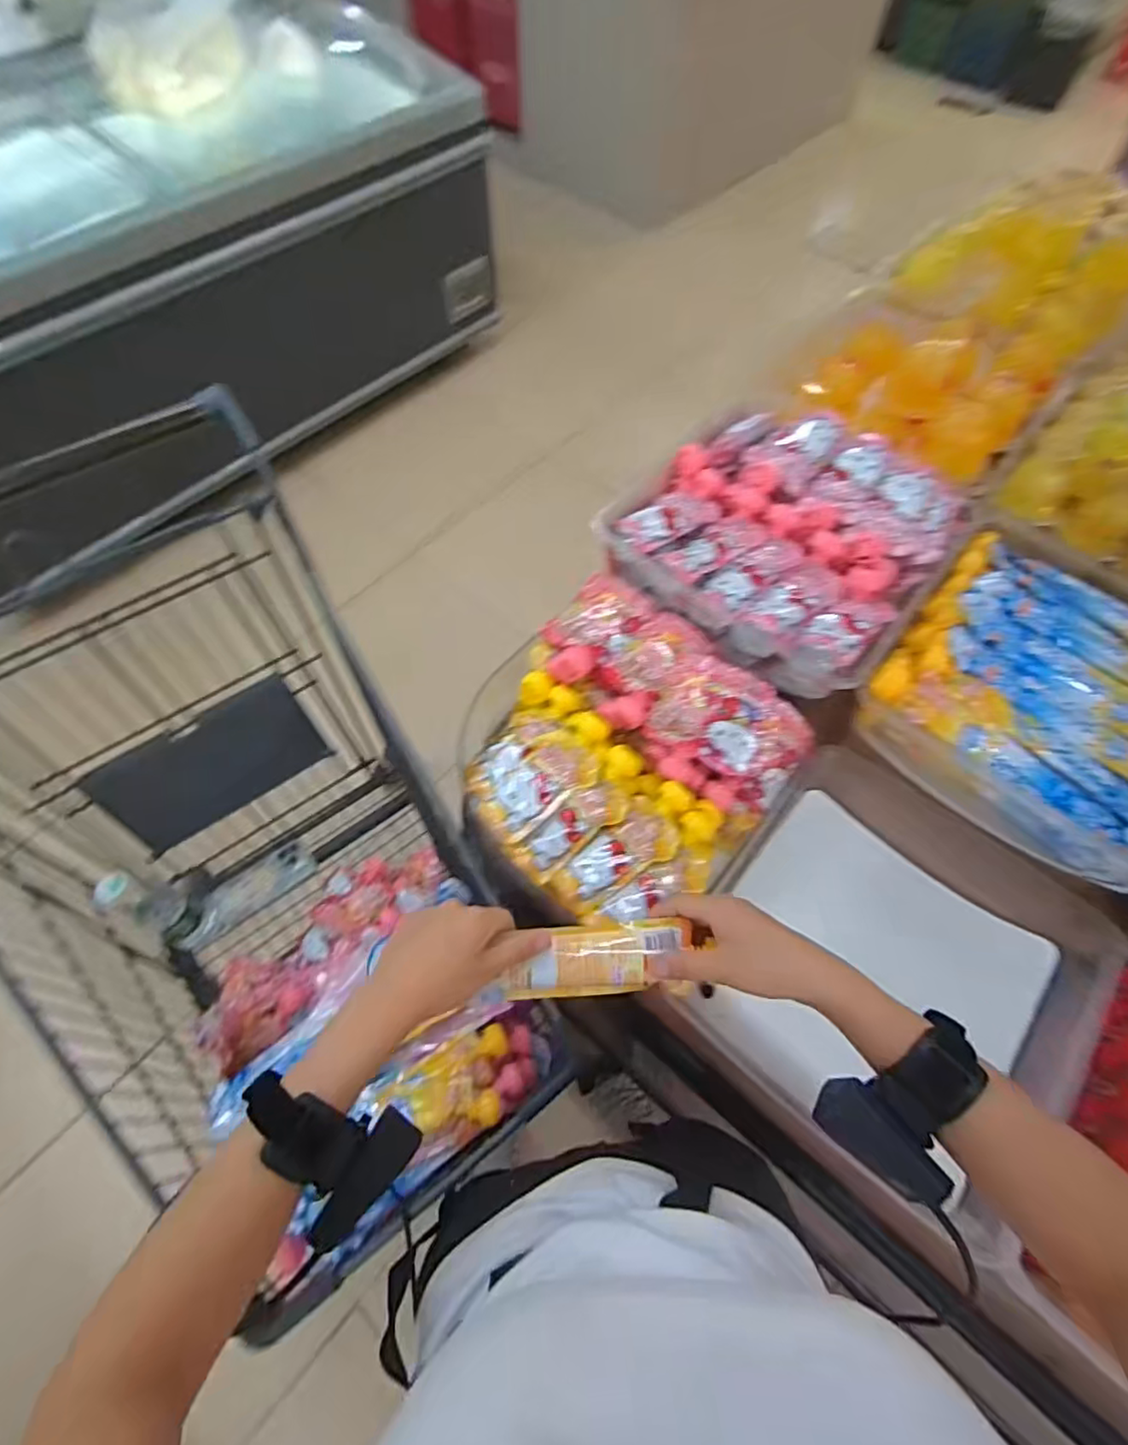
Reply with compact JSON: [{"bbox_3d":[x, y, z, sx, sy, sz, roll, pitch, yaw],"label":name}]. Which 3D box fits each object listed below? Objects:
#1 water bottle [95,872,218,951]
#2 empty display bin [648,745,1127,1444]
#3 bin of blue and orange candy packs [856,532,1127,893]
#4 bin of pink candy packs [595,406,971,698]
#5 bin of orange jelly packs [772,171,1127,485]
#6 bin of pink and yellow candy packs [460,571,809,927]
[{"bbox_3d":[-0.557,0.247,0.825,0.082,0.214,0.064,21,64,10],"label":"water bottle"},{"bbox_3d":[0.292,0.220,0.562,0.304,0.104,0.318,37,67,17],"label":"empty display bin"},{"bbox_3d":[0.464,-0.028,0.576,0.283,0.087,0.279,37,67,17],"label":"bin of blue and orange candy packs"},{"bbox_3d":[0.226,-0.198,0.644,0.291,0.090,0.279,39,68,18],"label":"bin of pink candy packs"},{"bbox_3d":[0.522,-0.516,0.785,0.280,0.153,0.506,40,68,18],"label":"bin of orange jelly packs"},{"bbox_3d":[0.048,0.029,0.602,0.299,0.104,0.278,38,68,17],"label":"bin of pink and yellow candy packs"}]

